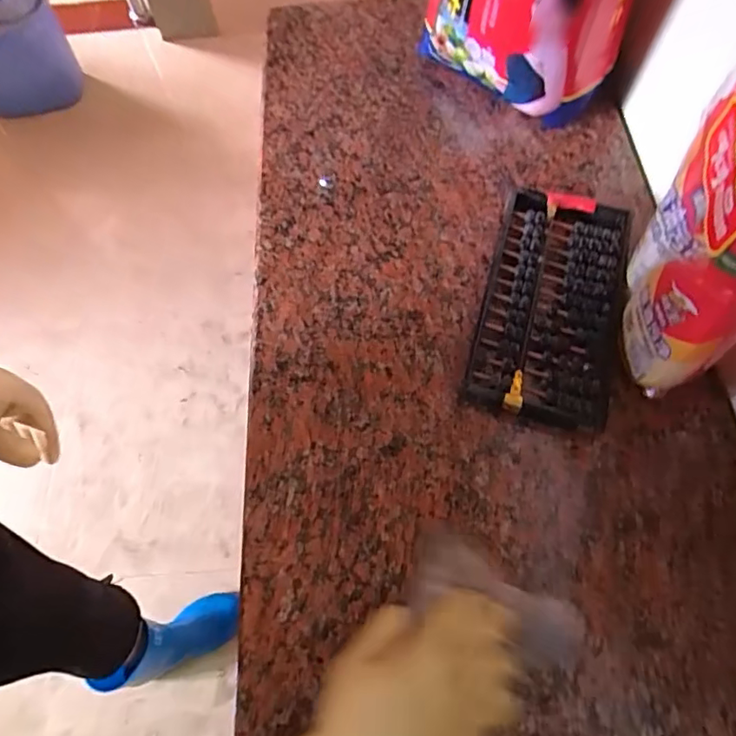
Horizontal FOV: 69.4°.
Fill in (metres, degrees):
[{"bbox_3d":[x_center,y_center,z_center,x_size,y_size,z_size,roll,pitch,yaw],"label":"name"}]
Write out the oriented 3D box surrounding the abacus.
[{"bbox_3d":[0.195,-0.071,0.564,0.134,0.028,0.266,14,66,9],"label":"abacus"}]

